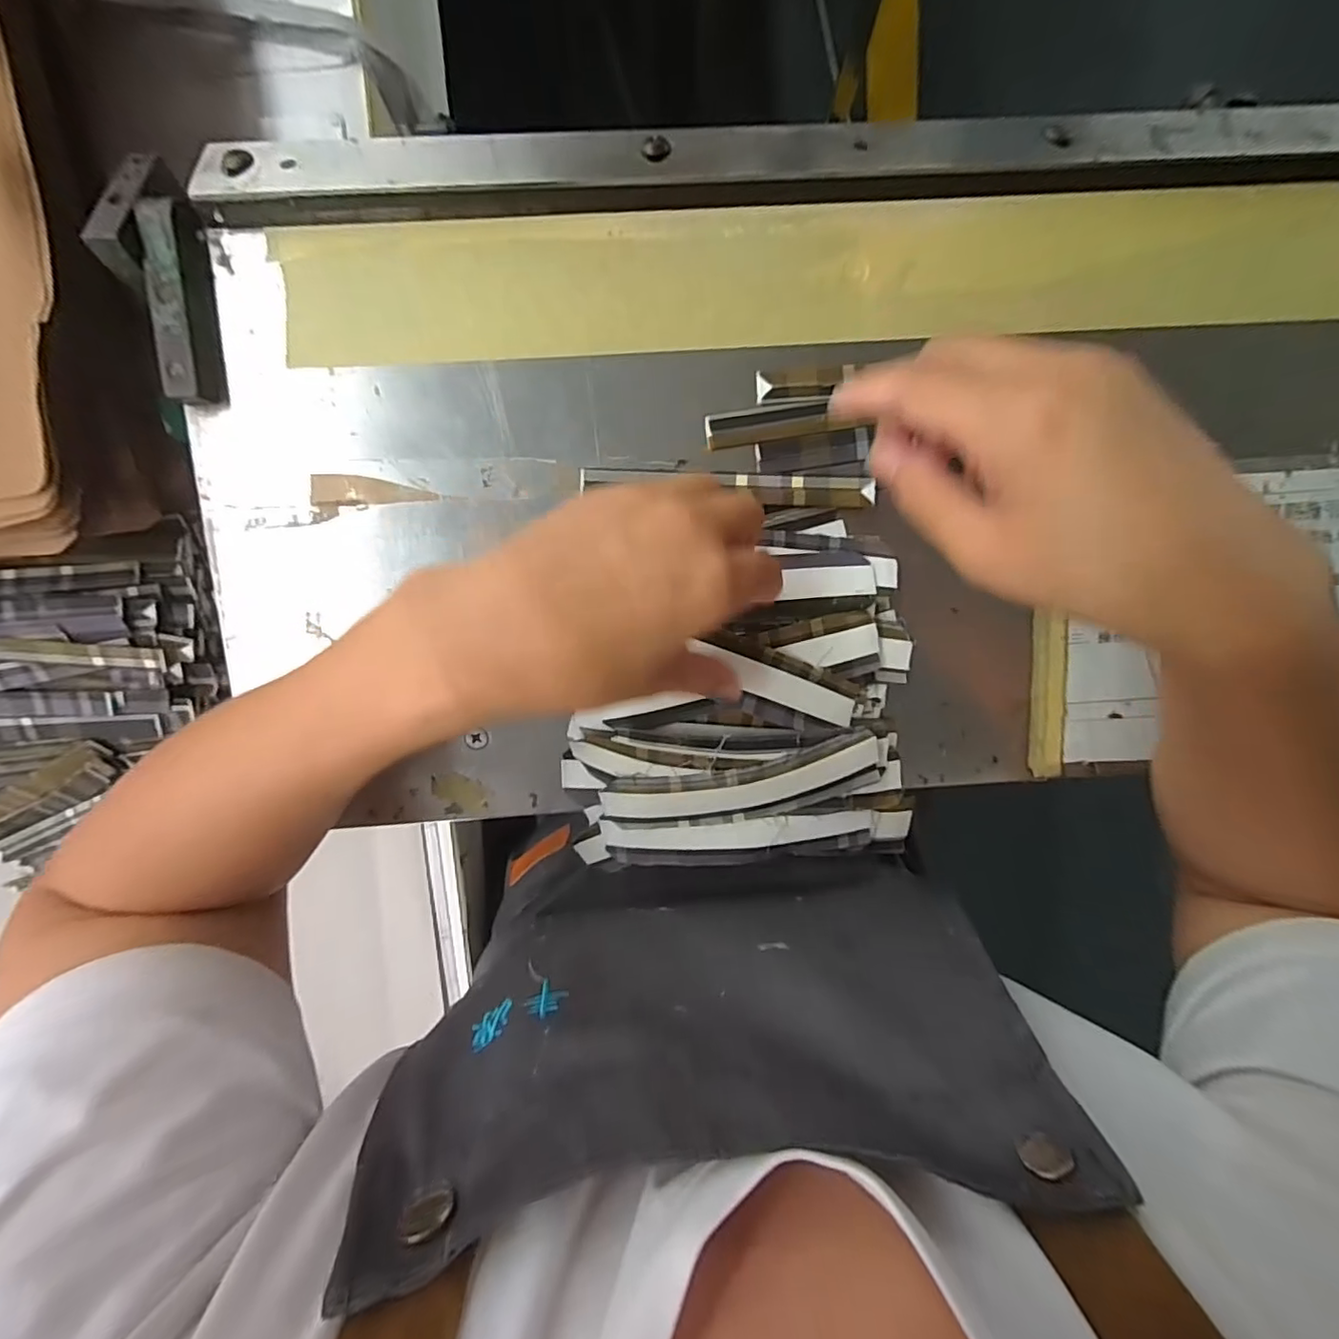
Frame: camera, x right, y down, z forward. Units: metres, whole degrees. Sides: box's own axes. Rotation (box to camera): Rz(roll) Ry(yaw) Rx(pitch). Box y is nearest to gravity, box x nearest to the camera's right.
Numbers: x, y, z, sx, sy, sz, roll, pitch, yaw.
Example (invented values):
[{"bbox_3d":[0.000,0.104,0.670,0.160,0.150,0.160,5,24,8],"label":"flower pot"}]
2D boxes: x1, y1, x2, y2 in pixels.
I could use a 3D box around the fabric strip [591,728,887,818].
[{"bbox_3d":[0.036,0.054,0.289,0.138,0.025,0.024,-11,100,0],"label":"fabric strip"}]

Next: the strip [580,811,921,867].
[{"bbox_3d":[0.043,0.088,0.303,0.177,0.020,0.029,-2,99,-2],"label":"strip"}]

